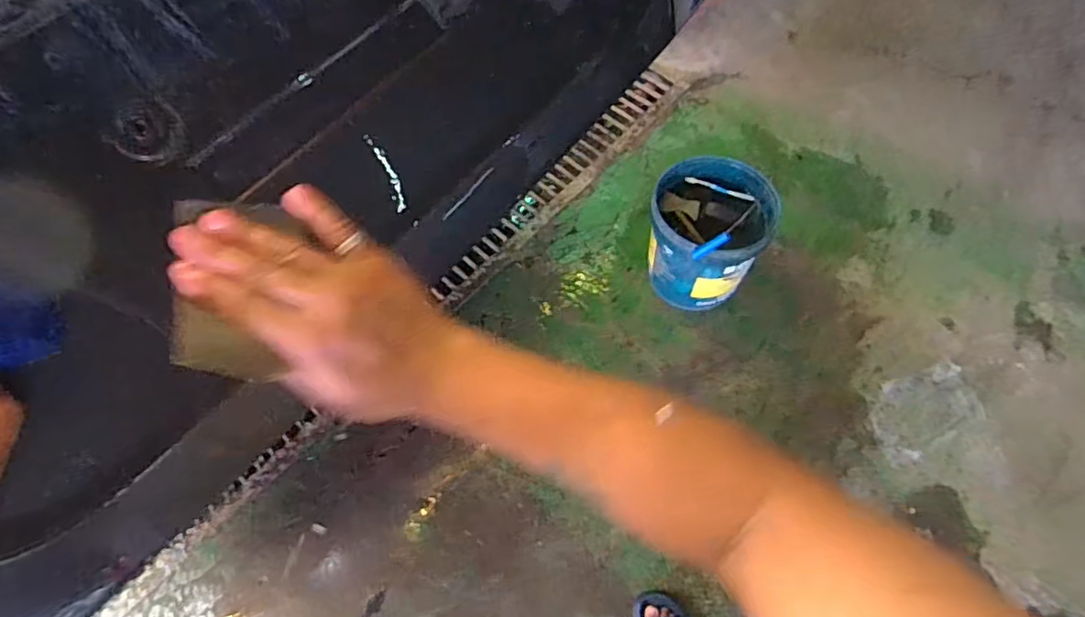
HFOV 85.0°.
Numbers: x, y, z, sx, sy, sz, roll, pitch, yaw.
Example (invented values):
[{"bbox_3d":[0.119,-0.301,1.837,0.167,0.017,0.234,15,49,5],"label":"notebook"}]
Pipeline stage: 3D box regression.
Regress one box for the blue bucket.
[{"bbox_3d":[0.429,-0.205,1.552,0.298,0.301,0.304,-1,62,2],"label":"blue bucket"}]

